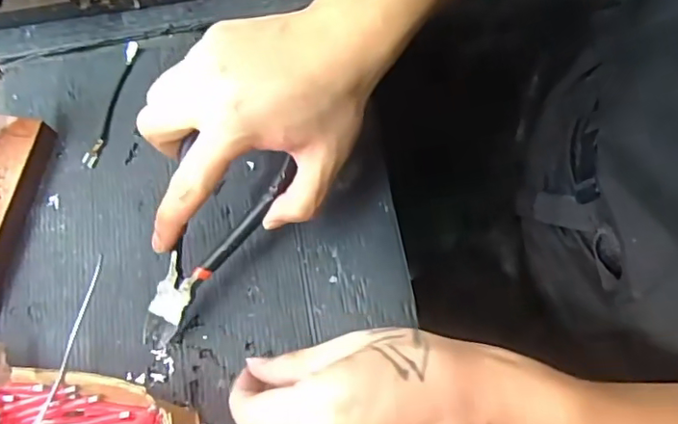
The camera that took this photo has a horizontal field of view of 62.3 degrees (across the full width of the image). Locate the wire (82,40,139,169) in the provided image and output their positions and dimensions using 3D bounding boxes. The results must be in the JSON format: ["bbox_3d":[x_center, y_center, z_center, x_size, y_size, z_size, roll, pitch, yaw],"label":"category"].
[{"bbox_3d":[-0.162,-0.080,0.401,0.010,0.005,0.102,10,72,4],"label":"wire"}]

